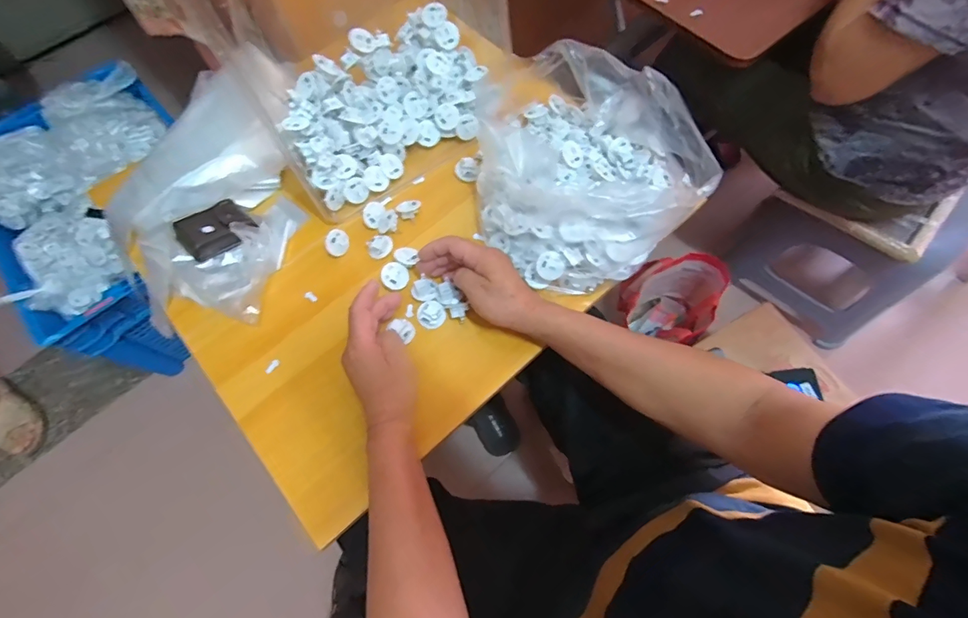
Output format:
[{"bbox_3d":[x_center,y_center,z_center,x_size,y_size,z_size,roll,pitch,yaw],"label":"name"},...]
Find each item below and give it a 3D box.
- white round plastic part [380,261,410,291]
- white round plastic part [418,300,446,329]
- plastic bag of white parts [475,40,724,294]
[{"bbox_3d":[-0.106,-0.040,0.537,0.033,0.005,0.033,3,82,-23],"label":"white round plastic part"},{"bbox_3d":[-0.061,0.006,0.524,0.031,0.016,0.030,-1,68,2],"label":"white round plastic part"},{"bbox_3d":[0.091,-0.179,0.529,0.237,0.103,0.301,-40,72,-13],"label":"plastic bag of white parts"}]

